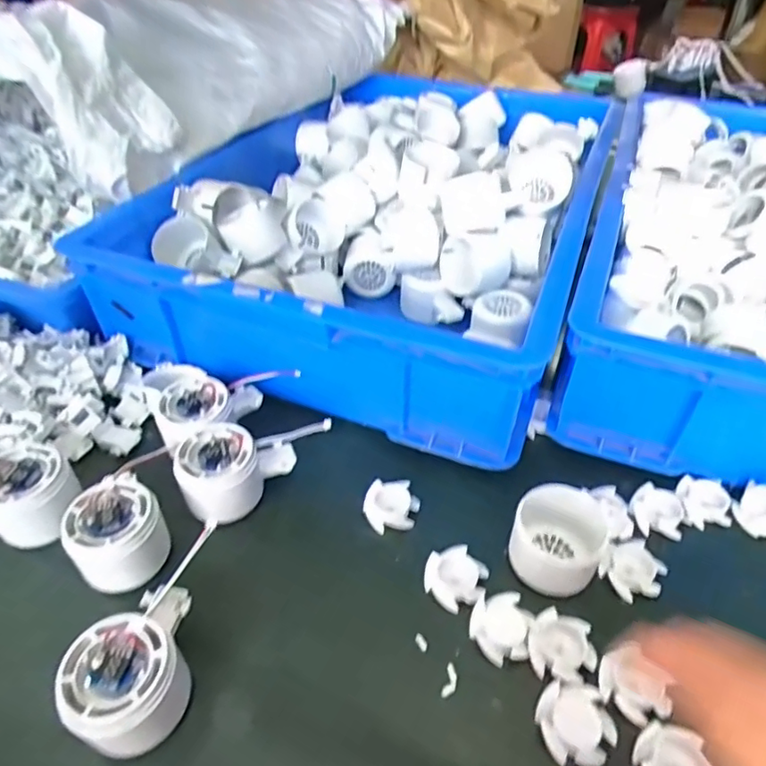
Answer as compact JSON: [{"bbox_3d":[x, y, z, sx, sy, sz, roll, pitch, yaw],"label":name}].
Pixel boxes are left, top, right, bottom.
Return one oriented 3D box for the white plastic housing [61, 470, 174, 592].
[{"bbox_3d":[-0.179,0.101,0.386,0.057,0.049,0.062,0,44,0],"label":"white plastic housing"}]

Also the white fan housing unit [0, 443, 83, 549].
[{"bbox_3d":[-0.252,0.079,0.406,0.059,0.050,0.052,-34,53,-31],"label":"white fan housing unit"}]

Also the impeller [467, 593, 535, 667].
[{"bbox_3d":[0.075,0.155,0.364,0.037,0.010,0.043,14,45,14],"label":"impeller"}]

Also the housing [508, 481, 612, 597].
[{"bbox_3d":[0.121,0.104,0.383,0.064,0.043,0.056,11,45,11],"label":"housing"}]

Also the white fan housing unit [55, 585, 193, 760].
[{"bbox_3d":[-0.141,0.160,0.322,0.063,0.057,0.081,-11,45,-12],"label":"white fan housing unit"}]

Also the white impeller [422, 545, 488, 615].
[{"bbox_3d":[0.049,0.133,0.388,0.041,0.013,0.037,33,52,30],"label":"white impeller"}]

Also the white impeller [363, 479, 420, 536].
[{"bbox_3d":[0.006,0.093,0.431,0.040,0.012,0.039,2,44,2],"label":"white impeller"}]

